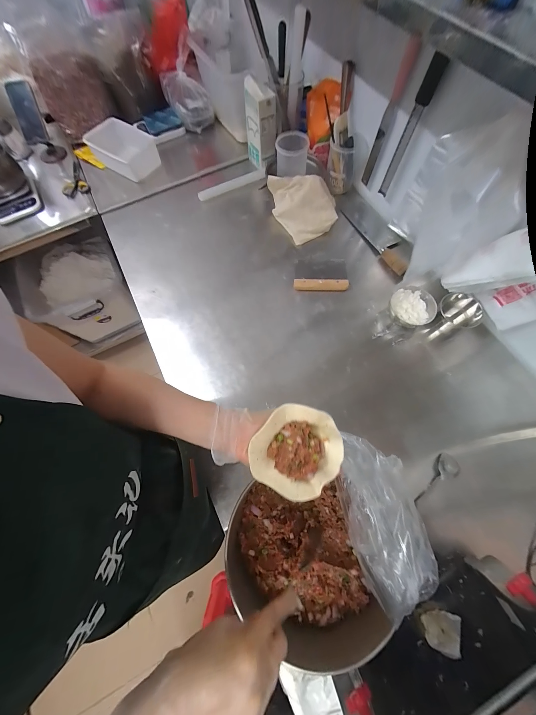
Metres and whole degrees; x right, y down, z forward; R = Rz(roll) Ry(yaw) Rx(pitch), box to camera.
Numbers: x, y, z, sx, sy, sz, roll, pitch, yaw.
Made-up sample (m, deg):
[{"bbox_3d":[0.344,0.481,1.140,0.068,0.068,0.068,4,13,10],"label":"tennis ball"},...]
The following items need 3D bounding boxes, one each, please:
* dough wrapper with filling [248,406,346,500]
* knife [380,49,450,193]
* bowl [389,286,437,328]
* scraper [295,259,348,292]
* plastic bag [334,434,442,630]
[{"bbox_3d":[0.038,0.121,0.323,0.100,0.049,0.120,38,75,15],"label":"dough wrapper with filling"},{"bbox_3d":[0.338,-0.531,0.598,0.032,0.262,0.022,25,72,11],"label":"knife"},{"bbox_3d":[0.366,-0.124,0.641,0.100,0.062,0.095,-1,69,2],"label":"bowl"},{"bbox_3d":[0.150,-0.240,0.708,0.146,0.017,0.100,0,69,2],"label":"scraper"},{"bbox_3d":[0.160,0.222,0.352,0.138,0.104,0.218,-3,69,1],"label":"plastic bag"}]

